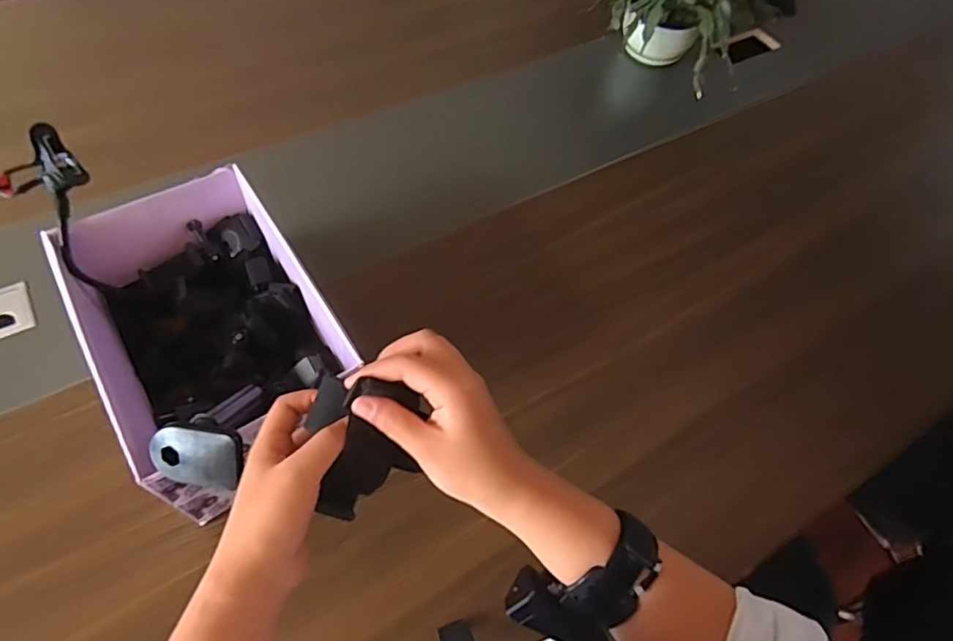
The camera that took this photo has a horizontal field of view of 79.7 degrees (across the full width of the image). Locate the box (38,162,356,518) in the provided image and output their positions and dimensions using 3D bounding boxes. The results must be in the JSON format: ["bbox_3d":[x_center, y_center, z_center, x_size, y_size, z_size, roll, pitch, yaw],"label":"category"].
[{"bbox_3d":[-0.292,0.009,0.644,0.221,0.145,0.338,-30,64,-19],"label":"box"}]

